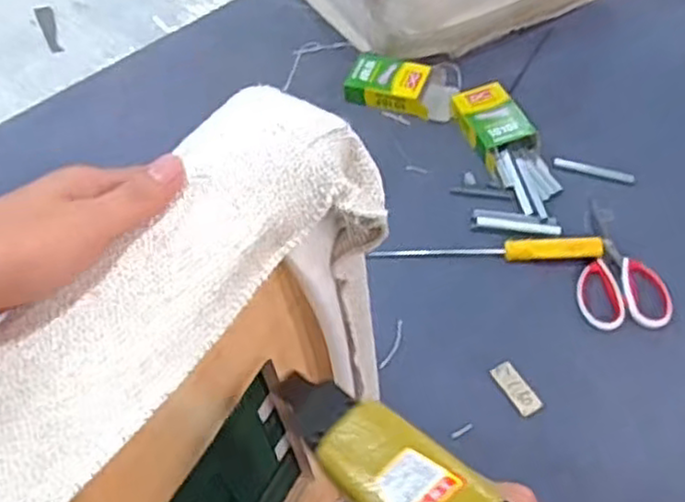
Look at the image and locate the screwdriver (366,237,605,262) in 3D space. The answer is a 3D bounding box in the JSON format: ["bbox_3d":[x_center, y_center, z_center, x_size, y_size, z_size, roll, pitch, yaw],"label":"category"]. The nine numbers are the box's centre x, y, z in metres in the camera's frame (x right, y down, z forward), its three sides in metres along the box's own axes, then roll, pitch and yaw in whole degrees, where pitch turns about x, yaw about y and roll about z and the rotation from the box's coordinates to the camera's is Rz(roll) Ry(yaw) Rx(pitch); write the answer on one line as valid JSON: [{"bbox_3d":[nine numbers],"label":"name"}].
[{"bbox_3d":[0.171,-0.005,0.865,0.270,0.030,0.026,1,54,4],"label":"screwdriver"}]

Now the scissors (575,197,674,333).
[{"bbox_3d":[0.322,0.008,0.861,0.096,0.020,0.185,-2,54,2],"label":"scissors"}]

